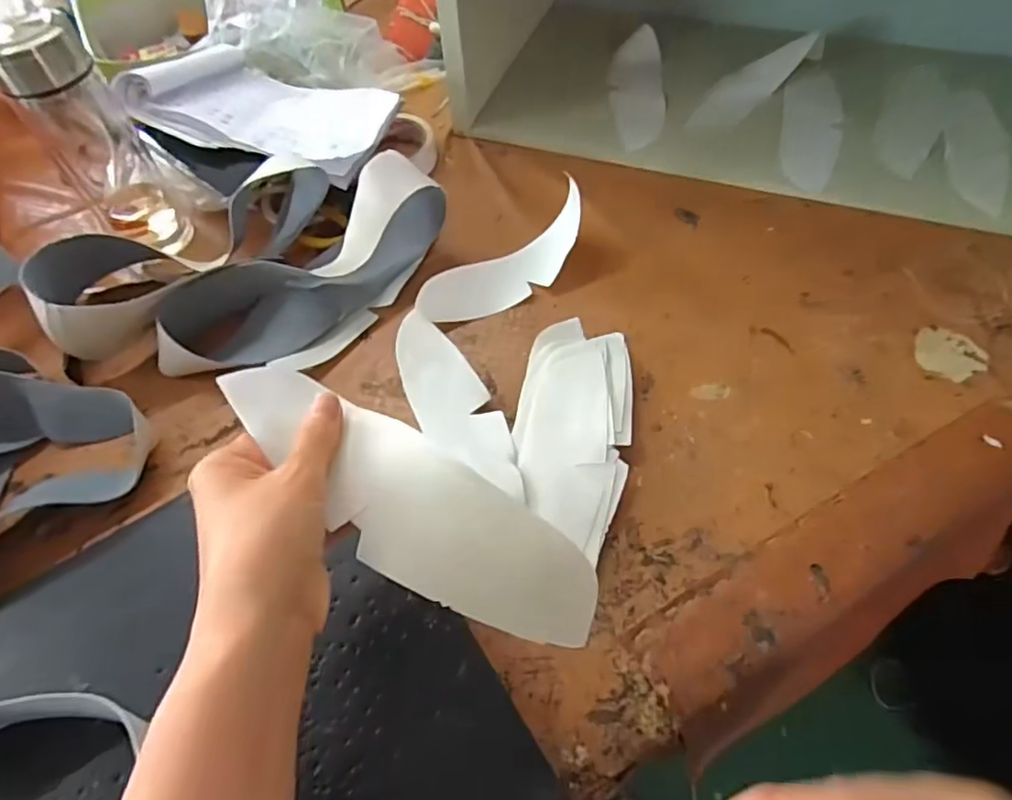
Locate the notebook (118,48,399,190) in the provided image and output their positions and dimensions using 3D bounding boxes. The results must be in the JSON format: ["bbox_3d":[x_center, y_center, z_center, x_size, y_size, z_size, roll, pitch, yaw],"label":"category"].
[{"bbox_3d":[-0.226,-0.289,0.591,0.233,0.048,0.155,19,60,15],"label":"notebook"}]

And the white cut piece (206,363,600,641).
[{"bbox_3d":[-0.052,0.054,0.319,0.222,0.030,0.064,34,65,5],"label":"white cut piece"}]

